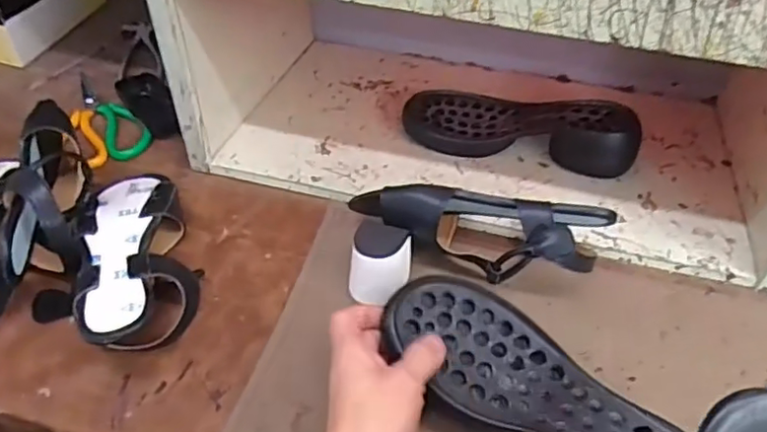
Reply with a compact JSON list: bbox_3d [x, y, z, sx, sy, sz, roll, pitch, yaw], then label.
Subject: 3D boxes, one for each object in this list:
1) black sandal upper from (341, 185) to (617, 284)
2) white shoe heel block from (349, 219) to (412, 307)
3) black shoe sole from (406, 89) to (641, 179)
[{"bbox_3d":[0.081,0.021,0.539,0.210,0.088,0.058,10,46,10],"label":"black sandal upper"},{"bbox_3d":[-0.003,0.043,0.538,0.047,0.055,0.053,12,47,12],"label":"white shoe heel block"},{"bbox_3d":[0.151,-0.102,0.683,0.250,0.052,0.095,16,48,15],"label":"black shoe sole"}]

